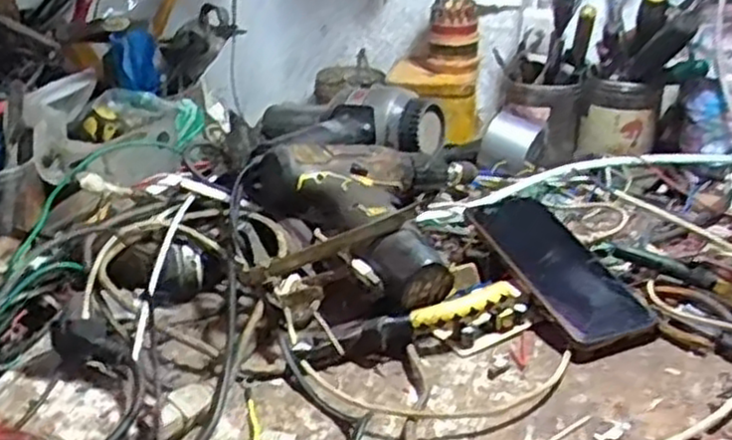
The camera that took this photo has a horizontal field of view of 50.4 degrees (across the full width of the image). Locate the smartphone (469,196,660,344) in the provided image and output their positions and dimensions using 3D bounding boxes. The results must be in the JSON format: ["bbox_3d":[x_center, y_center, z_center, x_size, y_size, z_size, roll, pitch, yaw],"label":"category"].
[{"bbox_3d":[0.158,0.037,0.635,0.088,0.013,0.176,-12,46,-28],"label":"smartphone"}]

